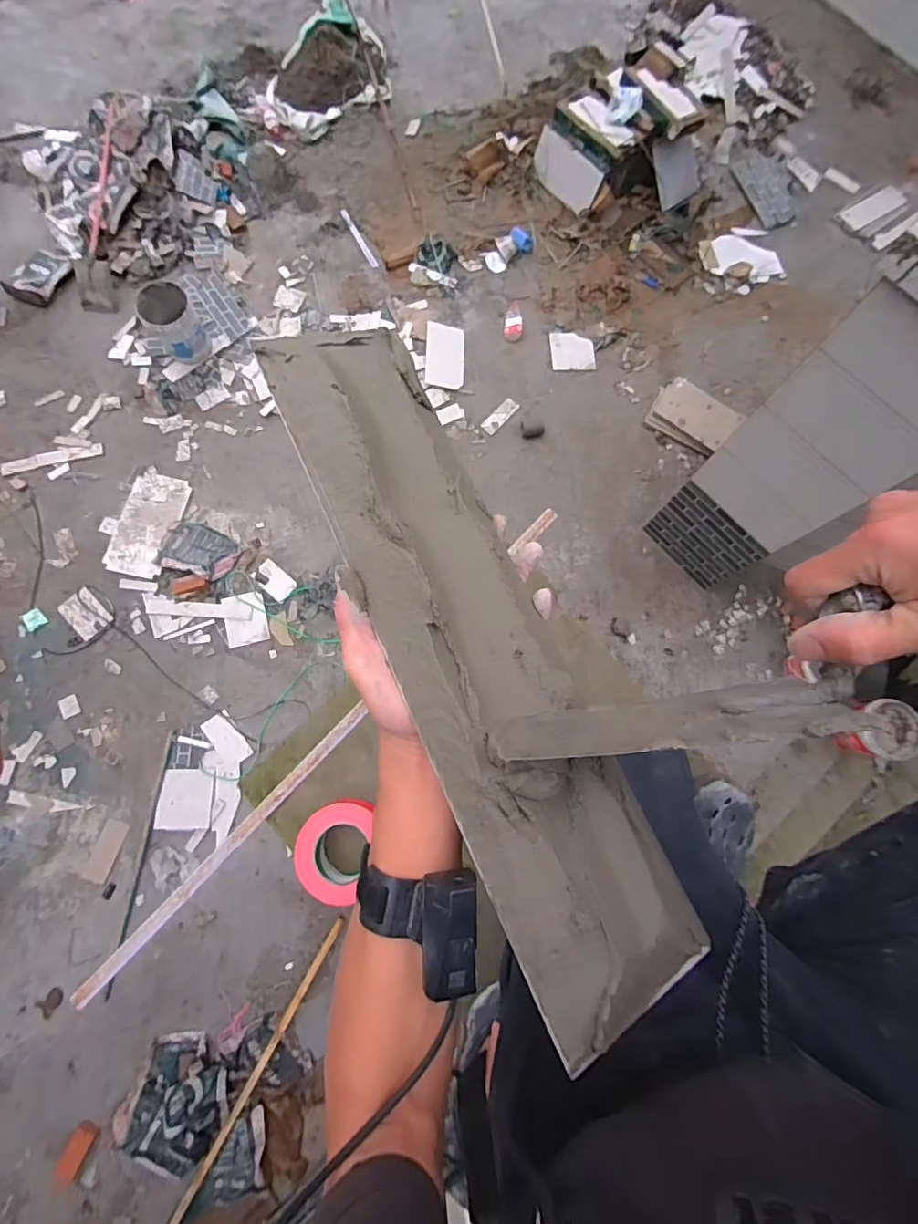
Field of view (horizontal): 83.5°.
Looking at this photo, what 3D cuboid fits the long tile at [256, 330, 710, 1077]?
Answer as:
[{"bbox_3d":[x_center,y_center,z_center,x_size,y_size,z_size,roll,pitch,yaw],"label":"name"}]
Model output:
[{"bbox_3d":[0.011,0.007,0.349,0.122,0.040,0.492,-21,77,-20],"label":"long tile"}]

